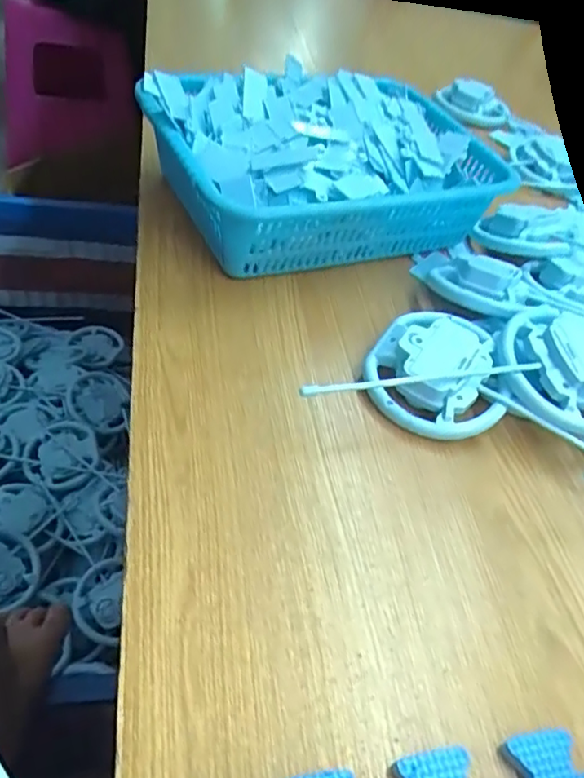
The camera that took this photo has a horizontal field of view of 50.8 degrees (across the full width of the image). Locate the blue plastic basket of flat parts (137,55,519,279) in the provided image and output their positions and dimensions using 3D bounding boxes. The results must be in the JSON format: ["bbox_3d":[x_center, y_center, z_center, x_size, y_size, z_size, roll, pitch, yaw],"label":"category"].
[{"bbox_3d":[0.029,-0.208,0.570,0.303,0.073,0.221,-15,54,-26],"label":"blue plastic basket of flat parts"}]

